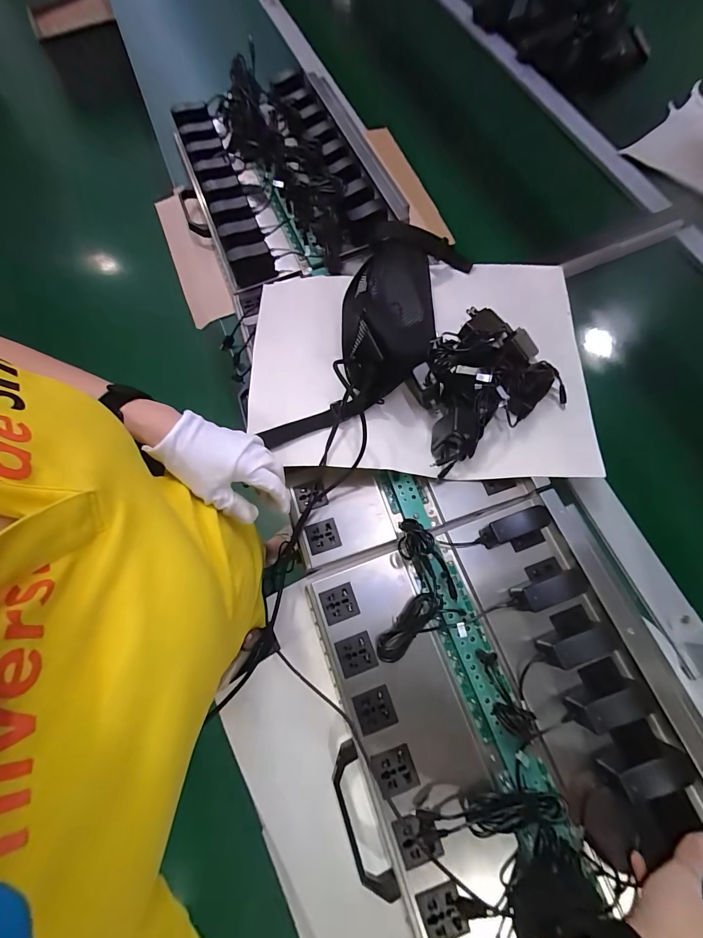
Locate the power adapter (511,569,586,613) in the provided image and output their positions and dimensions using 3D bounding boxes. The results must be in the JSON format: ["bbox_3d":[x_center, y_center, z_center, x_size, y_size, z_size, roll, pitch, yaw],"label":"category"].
[{"bbox_3d":[0.228,0.140,0.421,0.080,0.048,0.030,-22,70,10],"label":"power adapter"}]

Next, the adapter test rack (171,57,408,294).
[{"bbox_3d":[-0.143,-0.573,0.693,0.371,0.096,0.523,-22,71,-5],"label":"adapter test rack"}]

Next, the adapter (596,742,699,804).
[{"bbox_3d":[0.292,0.294,0.359,0.073,0.043,0.030,-14,70,-2],"label":"adapter"}]

